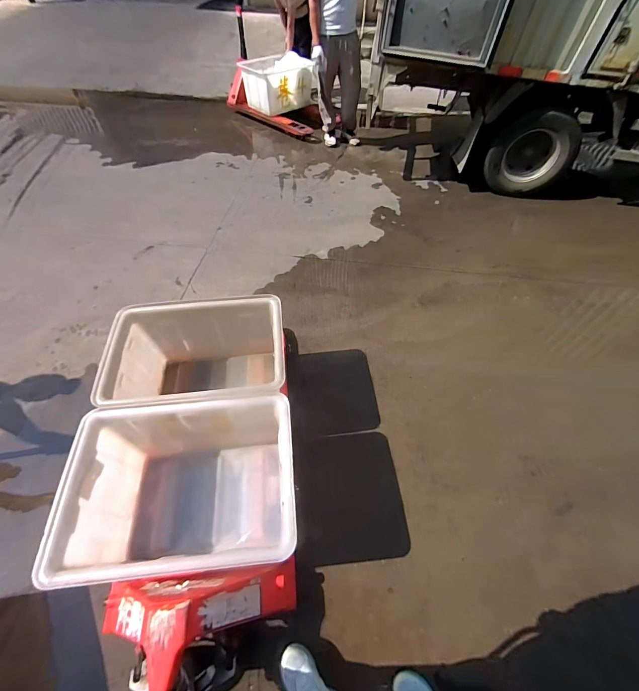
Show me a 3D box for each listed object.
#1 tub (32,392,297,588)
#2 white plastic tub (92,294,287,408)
[{"bbox_3d":[-0.471,0.520,1.239,0.734,0.422,0.541,-4,56,-3],"label":"tub"},{"bbox_3d":[-0.537,0.105,1.569,0.722,0.516,0.499,-5,57,-4],"label":"white plastic tub"}]

